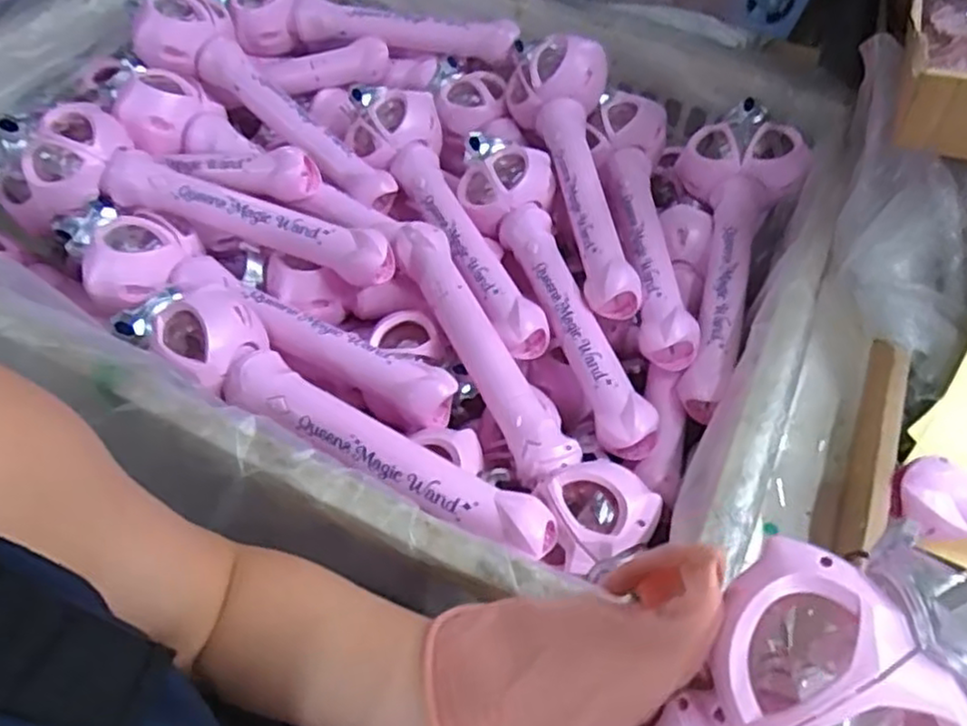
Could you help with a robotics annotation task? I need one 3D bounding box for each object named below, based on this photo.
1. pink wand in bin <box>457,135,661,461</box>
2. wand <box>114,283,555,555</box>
[{"bbox_3d":[0.057,-0.069,0.638,0.088,0.062,0.336,-10,55,-11],"label":"pink wand in bin"},{"bbox_3d":[-0.113,0.036,0.507,0.357,0.050,0.072,29,56,17],"label":"wand"}]

